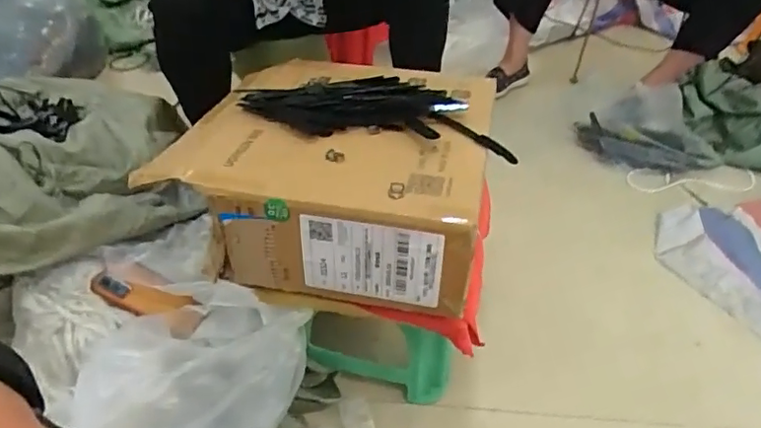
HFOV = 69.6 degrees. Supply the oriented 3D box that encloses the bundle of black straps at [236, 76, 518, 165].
[{"bbox_3d":[-0.014,-0.141,0.701,0.359,0.025,0.122,9,40,9],"label":"bundle of black straps"}]

